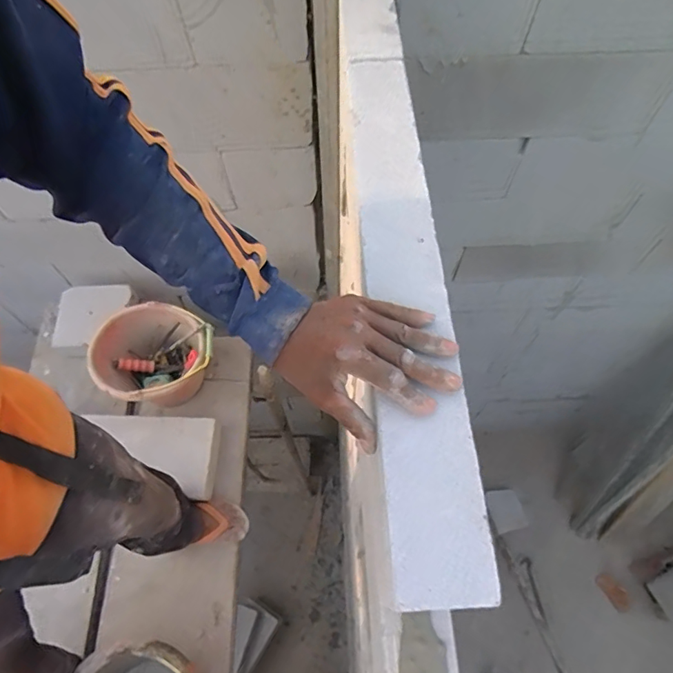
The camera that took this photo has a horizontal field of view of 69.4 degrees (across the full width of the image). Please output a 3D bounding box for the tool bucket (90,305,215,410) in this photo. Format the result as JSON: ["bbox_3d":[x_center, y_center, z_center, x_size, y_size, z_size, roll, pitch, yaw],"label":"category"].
[{"bbox_3d":[-0.482,0.072,1.330,0.274,0.216,0.277,0,63,0],"label":"tool bucket"}]

